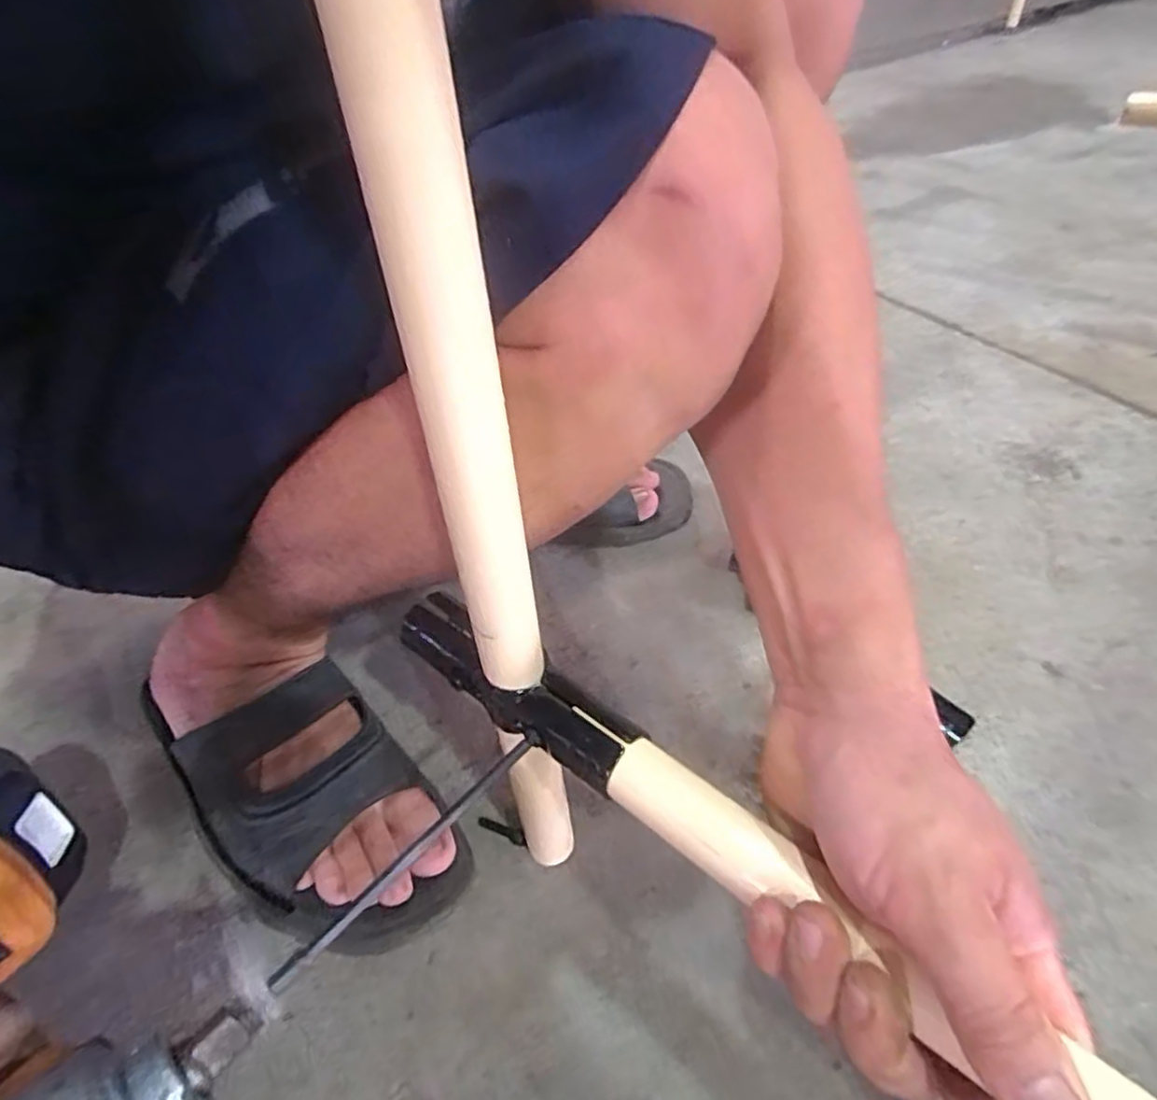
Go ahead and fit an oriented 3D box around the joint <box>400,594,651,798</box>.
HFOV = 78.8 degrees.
[{"bbox_3d":[-0.031,0.062,0.321,0.129,0.031,0.028,29,54,31],"label":"joint"}]

